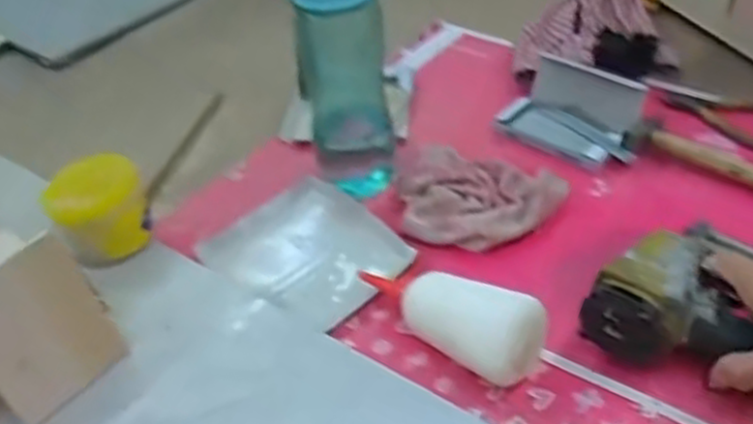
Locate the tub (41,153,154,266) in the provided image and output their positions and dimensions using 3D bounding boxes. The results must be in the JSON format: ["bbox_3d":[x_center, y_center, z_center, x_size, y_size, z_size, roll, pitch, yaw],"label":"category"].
[{"bbox_3d":[-0.232,-0.001,0.651,0.075,0.066,0.062,-18,41,-17],"label":"tub"}]

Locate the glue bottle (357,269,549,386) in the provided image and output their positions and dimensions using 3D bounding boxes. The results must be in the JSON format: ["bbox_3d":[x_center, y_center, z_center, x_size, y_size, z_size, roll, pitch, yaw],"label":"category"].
[{"bbox_3d":[0.044,0.076,0.579,0.162,0.050,0.061,21,45,27],"label":"glue bottle"}]

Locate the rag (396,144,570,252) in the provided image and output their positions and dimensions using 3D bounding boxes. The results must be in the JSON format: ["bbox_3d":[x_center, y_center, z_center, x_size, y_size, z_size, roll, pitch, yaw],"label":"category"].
[{"bbox_3d":[0.084,-0.015,0.707,0.152,0.020,0.120,15,42,22],"label":"rag"}]

